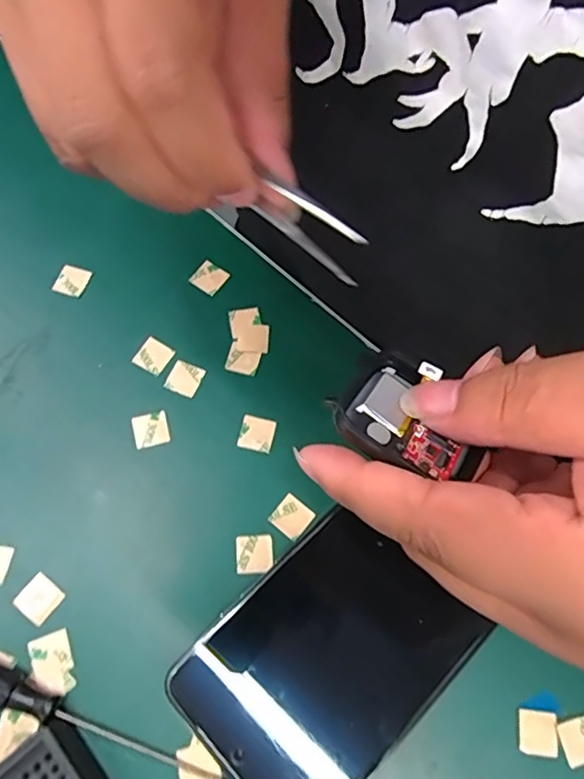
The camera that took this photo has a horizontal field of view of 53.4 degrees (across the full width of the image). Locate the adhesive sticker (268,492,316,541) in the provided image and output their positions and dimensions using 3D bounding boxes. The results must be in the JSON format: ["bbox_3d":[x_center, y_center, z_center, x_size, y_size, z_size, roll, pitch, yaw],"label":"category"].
[{"bbox_3d":[0.000,0.056,0.255,0.015,0.004,0.015,39,72,12],"label":"adhesive sticker"}]

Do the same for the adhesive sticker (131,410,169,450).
[{"bbox_3d":[-0.065,0.018,0.268,0.016,0.004,0.016,-14,69,-7],"label":"adhesive sticker"}]

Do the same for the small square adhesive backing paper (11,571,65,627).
[{"bbox_3d":[-0.104,0.086,0.238,0.015,0.004,0.016,37,72,11],"label":"small square adhesive backing paper"}]

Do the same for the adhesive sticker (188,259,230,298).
[{"bbox_3d":[-0.043,-0.058,0.301,0.016,0.004,0.016,35,76,5],"label":"adhesive sticker"}]

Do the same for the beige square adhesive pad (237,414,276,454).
[{"bbox_3d":[-0.016,0.021,0.270,0.016,0.004,0.016,12,72,4],"label":"beige square adhesive pad"}]

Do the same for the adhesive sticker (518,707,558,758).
[{"bbox_3d":[0.097,0.135,0.228,0.015,0.004,0.016,8,69,1],"label":"adhesive sticker"}]

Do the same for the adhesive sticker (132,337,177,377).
[{"bbox_3d":[-0.068,-0.016,0.282,0.016,0.004,0.016,30,69,4],"label":"adhesive sticker"}]

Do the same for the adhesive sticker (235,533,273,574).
[{"bbox_3d":[-0.016,0.071,0.250,0.016,0.004,0.016,-4,66,-2],"label":"adhesive sticker"}]

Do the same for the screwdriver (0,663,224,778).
[{"bbox_3d":[-0.085,0.123,0.218,0.126,0.014,0.013,21,69,6],"label":"screwdriver"}]

